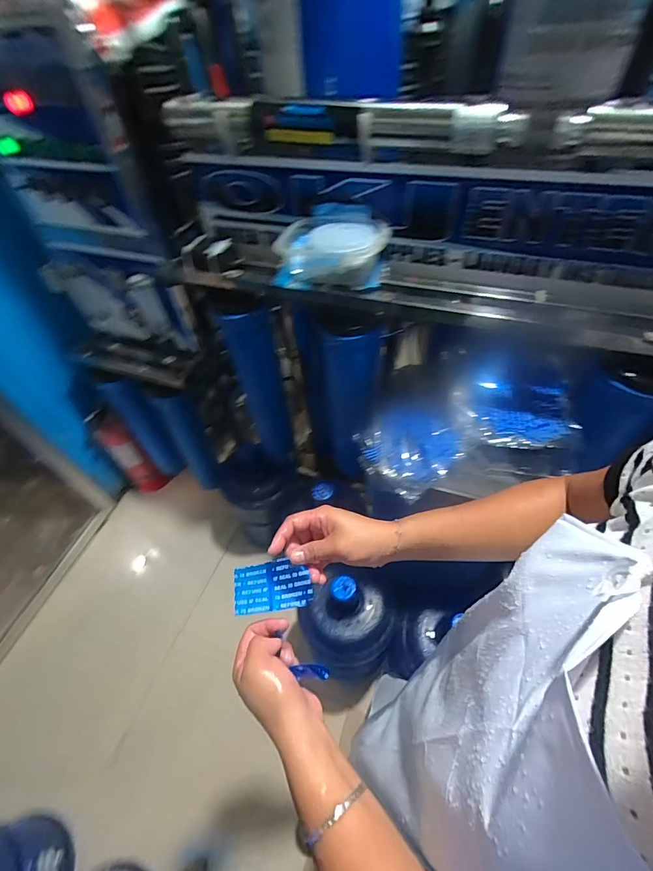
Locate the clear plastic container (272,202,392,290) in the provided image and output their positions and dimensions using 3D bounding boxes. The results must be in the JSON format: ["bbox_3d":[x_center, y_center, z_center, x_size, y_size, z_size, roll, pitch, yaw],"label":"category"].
[{"bbox_3d":[0.003,-0.314,0.645,0.184,0.093,0.111,8,52,11],"label":"clear plastic container"}]

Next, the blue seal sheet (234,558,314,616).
[{"bbox_3d":[-0.057,0.160,0.409,0.081,0.010,0.051,-8,54,-6],"label":"blue seal sheet"}]

